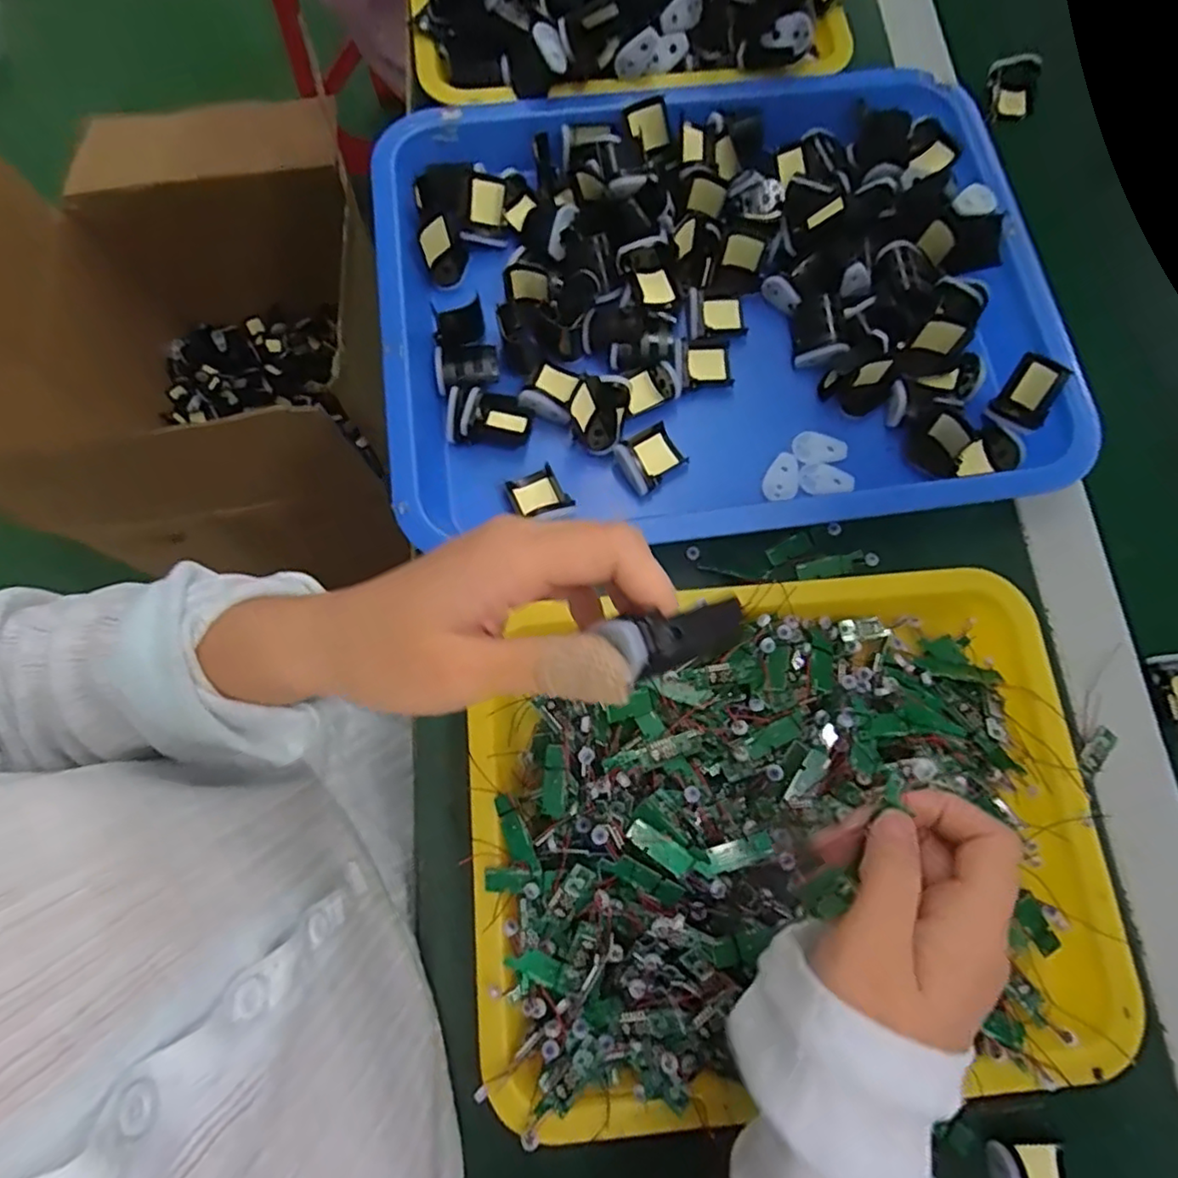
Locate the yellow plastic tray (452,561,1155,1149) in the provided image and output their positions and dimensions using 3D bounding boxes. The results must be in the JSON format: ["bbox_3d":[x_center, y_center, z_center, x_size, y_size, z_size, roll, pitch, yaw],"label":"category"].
[{"bbox_3d":[0.103,0.128,0.337,0.334,0.053,0.259,-6,75,-3],"label":"yellow plastic tray"}]

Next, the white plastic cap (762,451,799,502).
[{"bbox_3d":[0.128,-0.074,0.413,0.022,0.004,0.035,20,76,4],"label":"white plastic cap"}]

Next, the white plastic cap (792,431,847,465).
[{"bbox_3d":[0.155,-0.096,0.421,0.036,0.004,0.023,-9,76,-3],"label":"white plastic cap"}]

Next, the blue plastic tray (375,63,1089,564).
[{"bbox_3d":[0.081,-0.194,0.432,0.441,0.048,0.338,-7,75,-3],"label":"blue plastic tray"}]

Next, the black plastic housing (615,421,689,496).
[{"bbox_3d":[0.041,-0.085,0.412,0.040,0.020,0.033,-36,79,-10],"label":"black plastic housing"}]

